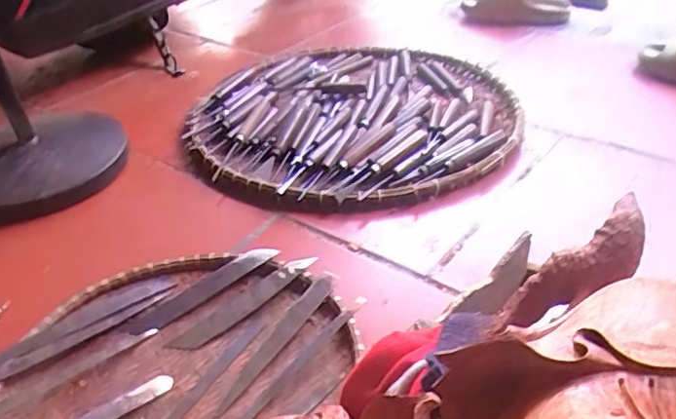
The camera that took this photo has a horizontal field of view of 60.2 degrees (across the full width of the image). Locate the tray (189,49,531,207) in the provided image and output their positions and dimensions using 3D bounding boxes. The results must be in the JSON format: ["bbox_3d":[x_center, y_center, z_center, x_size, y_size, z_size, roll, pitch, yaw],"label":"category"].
[{"bbox_3d":[0.042,-0.153,0.933,0.475,0.065,0.473,-2,37,2],"label":"tray"}]

